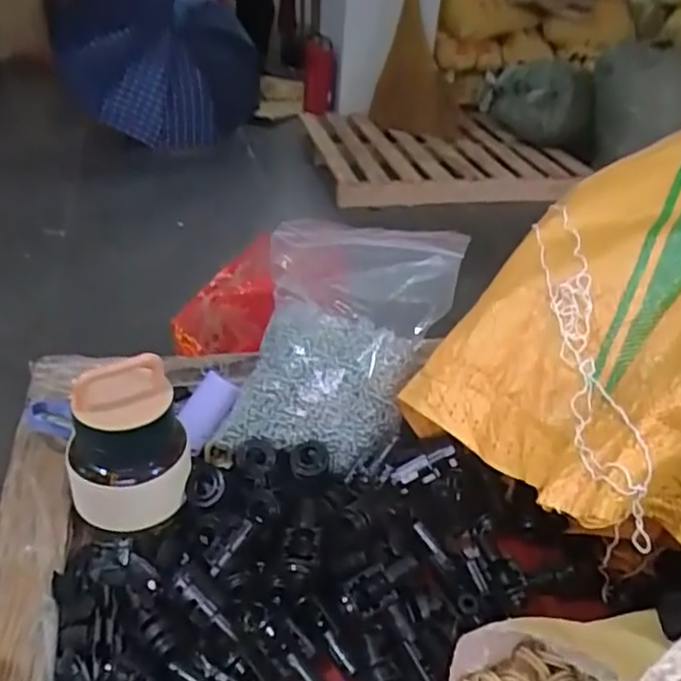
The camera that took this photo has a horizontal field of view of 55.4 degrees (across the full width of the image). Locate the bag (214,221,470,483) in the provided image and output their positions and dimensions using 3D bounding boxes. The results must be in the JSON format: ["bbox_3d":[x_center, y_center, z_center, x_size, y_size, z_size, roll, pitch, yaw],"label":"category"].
[{"bbox_3d":[0.004,-0.013,0.483,0.130,0.083,0.214,20,69,7],"label":"bag"}]

